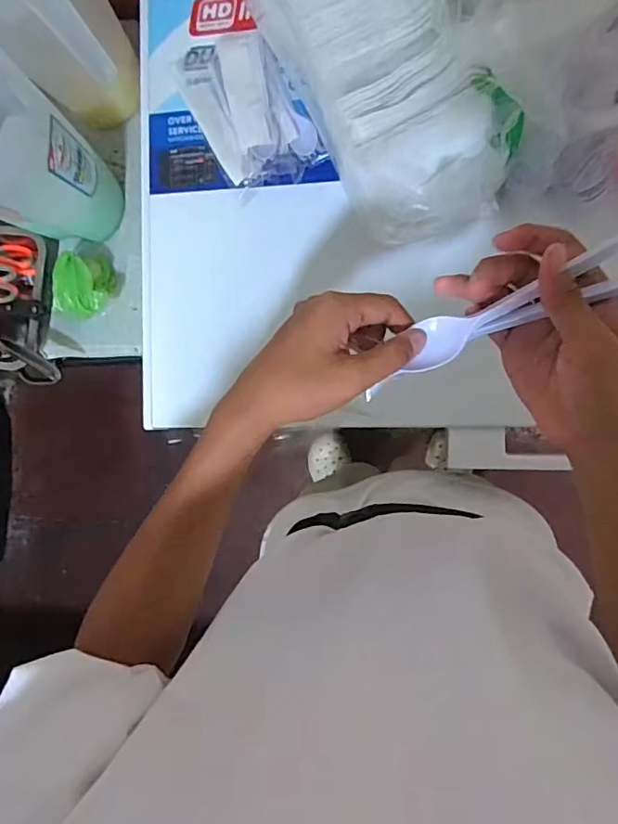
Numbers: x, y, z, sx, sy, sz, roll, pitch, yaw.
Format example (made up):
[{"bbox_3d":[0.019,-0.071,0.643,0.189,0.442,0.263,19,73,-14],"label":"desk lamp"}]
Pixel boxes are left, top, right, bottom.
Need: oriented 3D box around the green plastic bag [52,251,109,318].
[{"bbox_3d":[-0.326,-0.175,0.738,0.055,0.073,0.083,-16,87,7],"label":"green plastic bag"}]

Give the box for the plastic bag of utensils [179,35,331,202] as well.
[{"bbox_3d":[-0.068,-0.334,0.570,0.104,0.019,0.195,-28,85,7],"label":"plastic bag of utensils"}]

